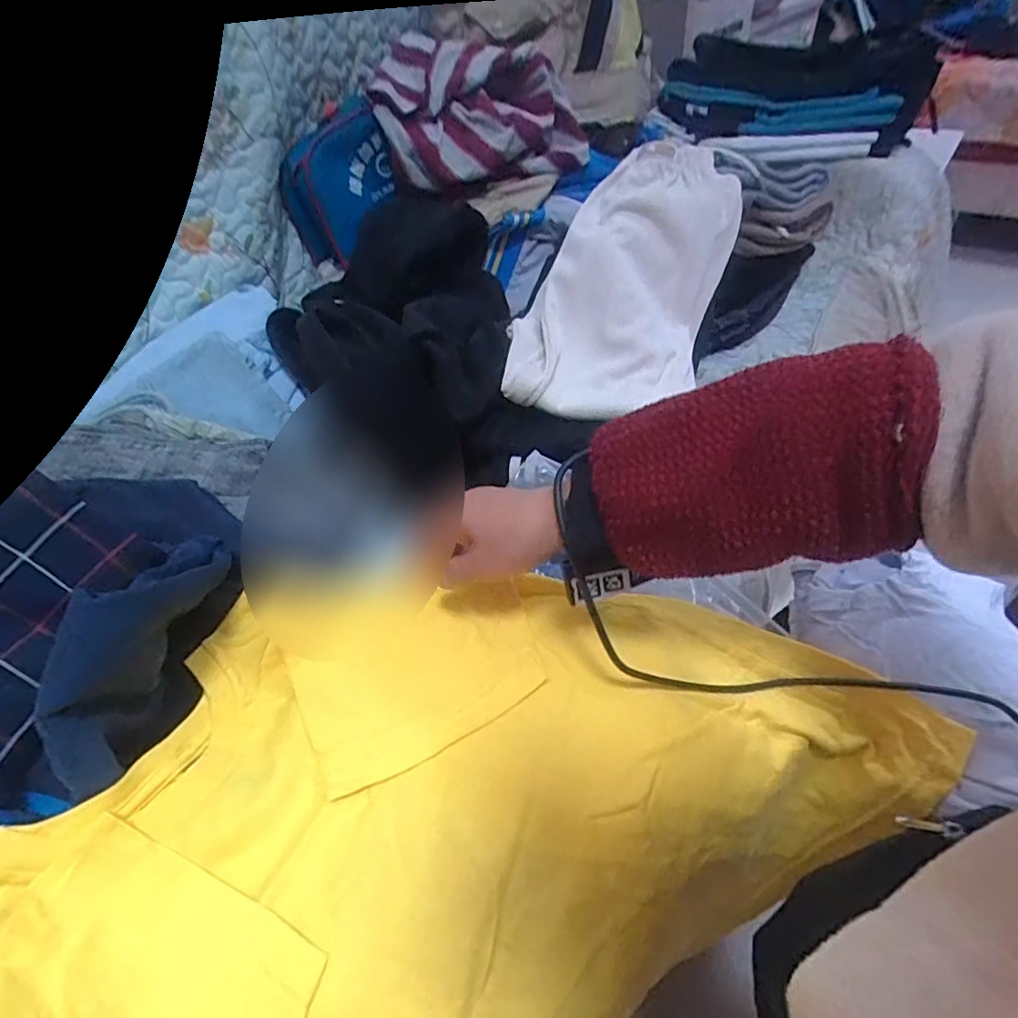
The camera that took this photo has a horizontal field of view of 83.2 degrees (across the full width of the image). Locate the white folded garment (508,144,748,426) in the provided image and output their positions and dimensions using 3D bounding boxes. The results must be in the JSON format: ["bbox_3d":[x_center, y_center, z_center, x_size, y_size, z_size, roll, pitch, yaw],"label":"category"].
[{"bbox_3d":[0.132,-0.246,0.617,0.199,0.046,0.348,17,80,5],"label":"white folded garment"}]

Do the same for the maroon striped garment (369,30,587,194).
[{"bbox_3d":[-0.036,-0.553,0.793,0.270,0.148,0.163,0,45,6],"label":"maroon striped garment"}]

